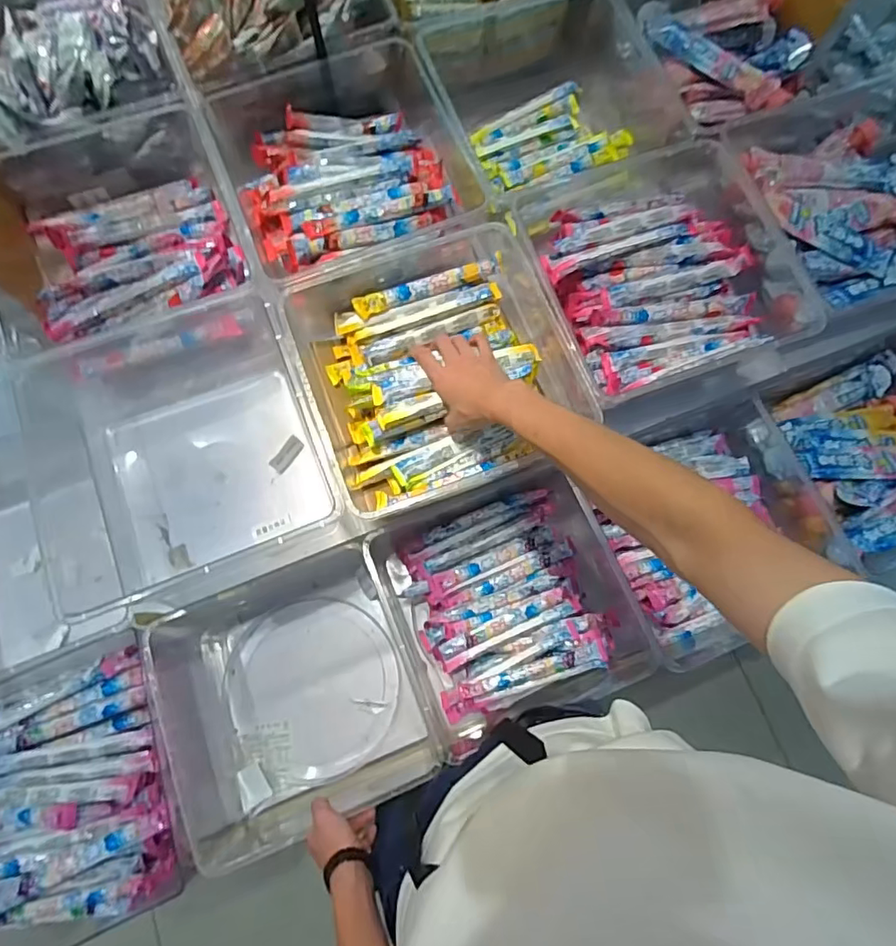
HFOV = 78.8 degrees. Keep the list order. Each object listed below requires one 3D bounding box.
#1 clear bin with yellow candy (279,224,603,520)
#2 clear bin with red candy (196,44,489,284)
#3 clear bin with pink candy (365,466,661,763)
[{"bbox_3d":[-0.019,-0.155,0.690,0.317,0.123,0.319,-20,77,-7],"label":"clear bin with yellow candy"},{"bbox_3d":[-0.140,-0.437,0.769,0.315,0.136,0.342,-25,77,-8],"label":"clear bin with red candy"},{"bbox_3d":[0.087,0.180,0.767,0.318,0.140,0.314,-20,77,-7],"label":"clear bin with pink candy"}]

